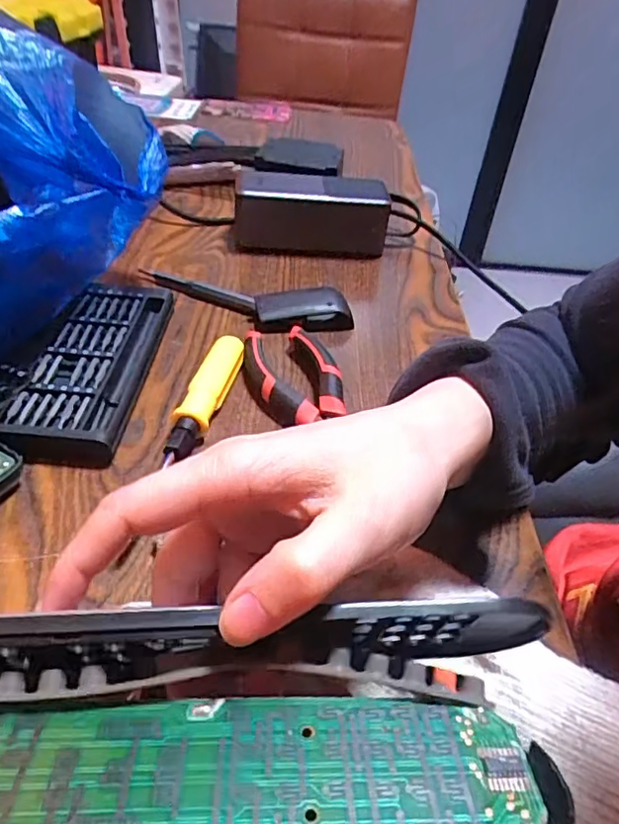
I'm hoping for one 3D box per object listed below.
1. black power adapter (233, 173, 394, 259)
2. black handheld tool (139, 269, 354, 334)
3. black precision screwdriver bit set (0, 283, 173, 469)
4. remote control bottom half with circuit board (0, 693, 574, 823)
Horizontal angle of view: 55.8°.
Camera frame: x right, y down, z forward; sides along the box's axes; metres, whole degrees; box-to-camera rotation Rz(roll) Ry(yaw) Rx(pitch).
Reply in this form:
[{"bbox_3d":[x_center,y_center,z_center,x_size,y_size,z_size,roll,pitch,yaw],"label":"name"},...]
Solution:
[{"bbox_3d":[0.003,-0.171,0.510,0.131,0.059,0.049,3,41,-3],"label":"black power adapter"},{"bbox_3d":[-0.046,-0.088,0.426,0.154,0.015,0.050,21,43,16],"label":"black handheld tool"},{"bbox_3d":[-0.131,-0.029,0.349,0.062,0.024,0.152,6,40,-2],"label":"black precision screwdriver bit set"},{"bbox_3d":[-0.036,0.087,0.136,0.186,0.010,0.043,1,40,-4],"label":"remote control bottom half with circuit board"}]

